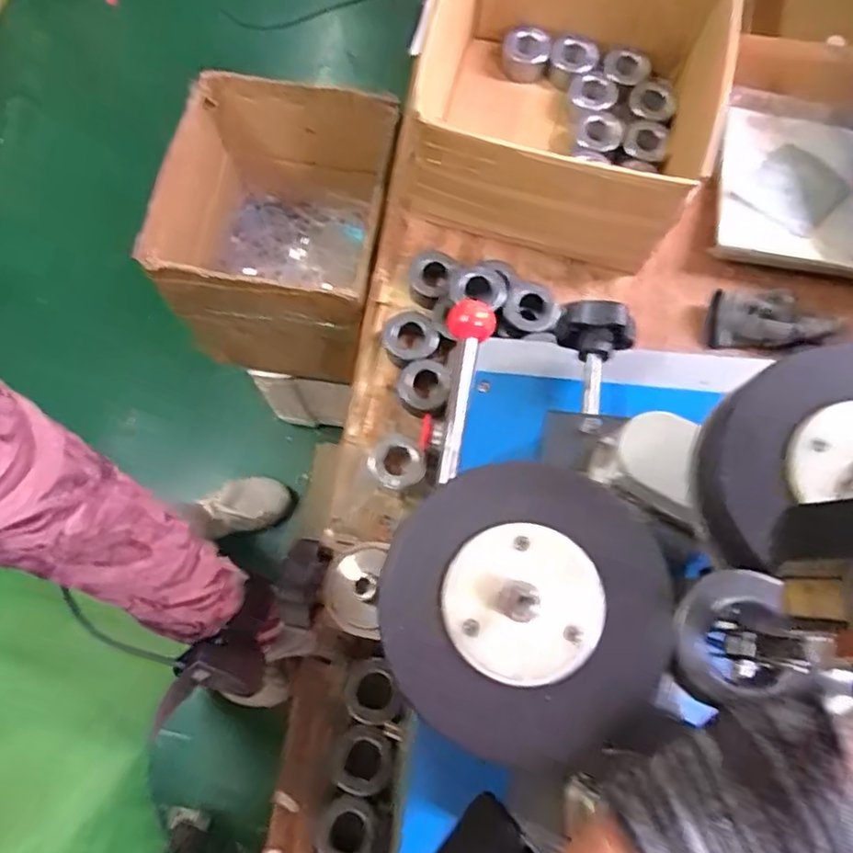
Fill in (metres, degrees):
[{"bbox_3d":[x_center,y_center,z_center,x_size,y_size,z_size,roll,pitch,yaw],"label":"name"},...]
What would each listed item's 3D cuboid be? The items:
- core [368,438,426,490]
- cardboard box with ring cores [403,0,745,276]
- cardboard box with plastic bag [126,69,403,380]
[{"bbox_3d":[-0.034,0.043,0.716,0.052,0.038,0.063,-36,77,-11],"label":"core"},{"bbox_3d":[0.179,-0.397,0.779,0.363,0.167,0.341,16,74,4],"label":"cardboard box with ring cores"},{"bbox_3d":[-0.204,-0.284,0.989,0.295,0.308,0.320,10,74,2],"label":"cardboard box with plastic bag"}]

